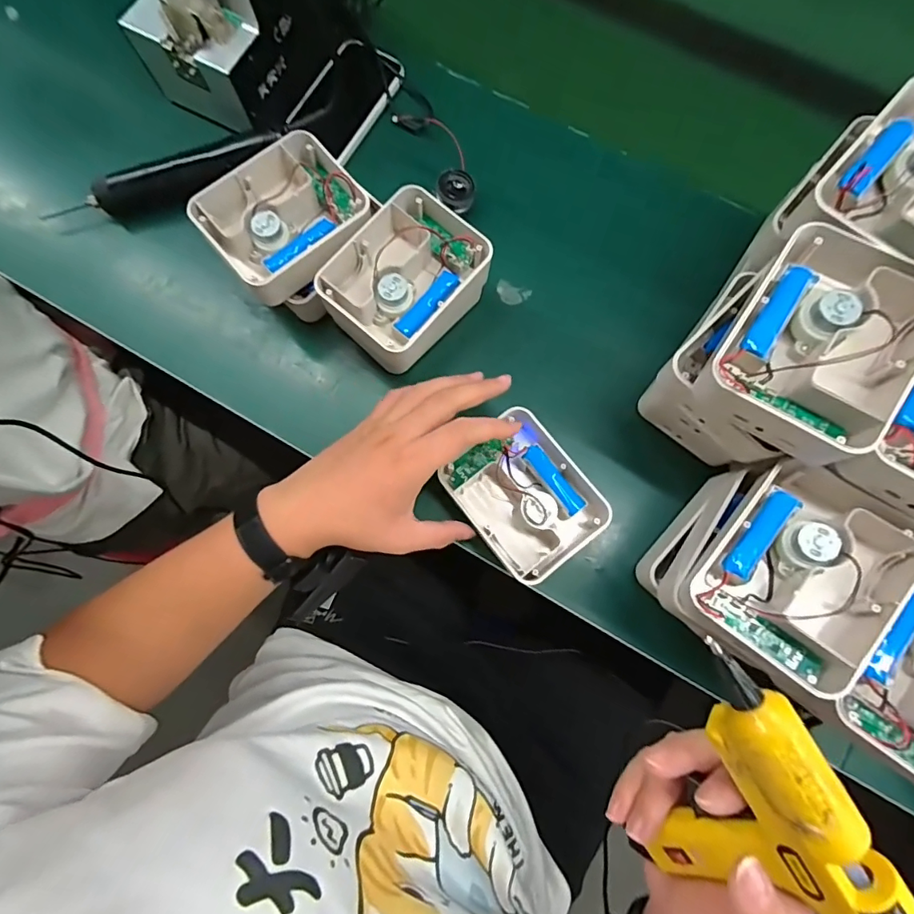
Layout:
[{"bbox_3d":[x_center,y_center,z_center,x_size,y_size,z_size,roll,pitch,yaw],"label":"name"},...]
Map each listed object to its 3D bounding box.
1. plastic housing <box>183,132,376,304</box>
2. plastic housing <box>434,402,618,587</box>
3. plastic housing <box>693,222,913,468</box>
[{"bbox_3d":[-0.146,-0.209,0.420,0.133,0.044,0.102,-41,80,-8],"label":"plastic housing"},{"bbox_3d":[0.059,0.036,0.421,0.099,0.047,0.121,-38,80,-7],"label":"plastic housing"},{"bbox_3d":[0.225,-0.071,0.302,0.103,0.044,0.140,33,80,7],"label":"plastic housing"}]

